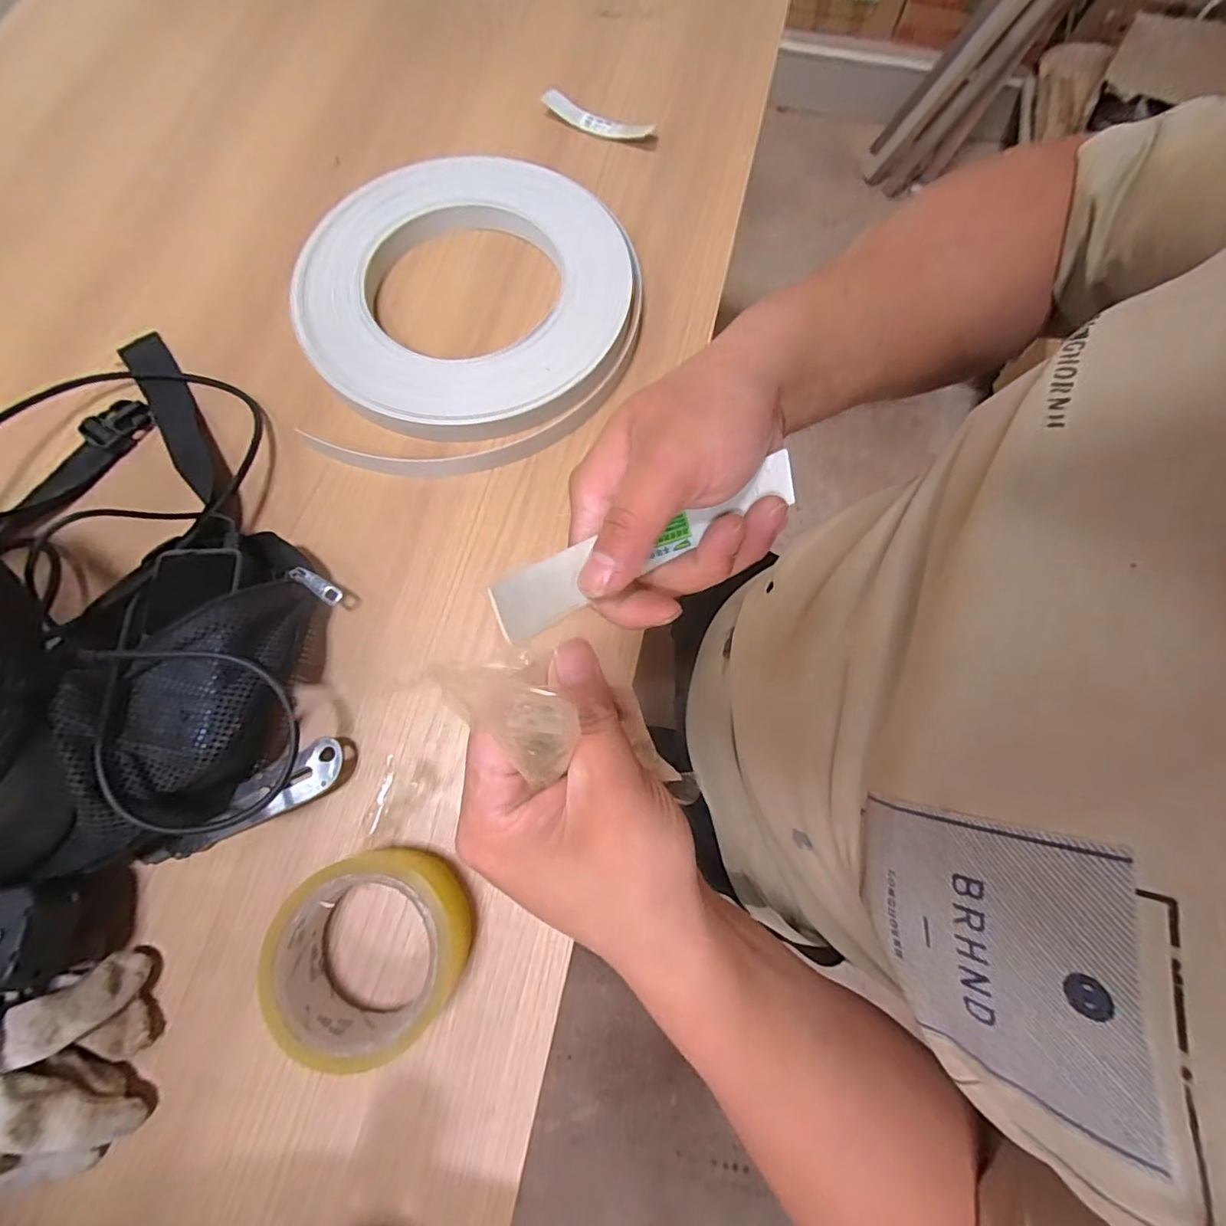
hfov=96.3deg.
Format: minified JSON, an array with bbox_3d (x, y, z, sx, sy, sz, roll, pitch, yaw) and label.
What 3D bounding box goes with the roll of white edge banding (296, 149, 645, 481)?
[{"bbox_3d":[-0.113,-0.253,0.451,0.265,0.031,0.282,0,73,-1],"label":"roll of white edge banding"}]

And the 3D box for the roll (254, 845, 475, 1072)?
[{"bbox_3d":[-0.134,0.188,0.310,0.097,0.048,0.101,0,73,-1],"label":"roll"}]

